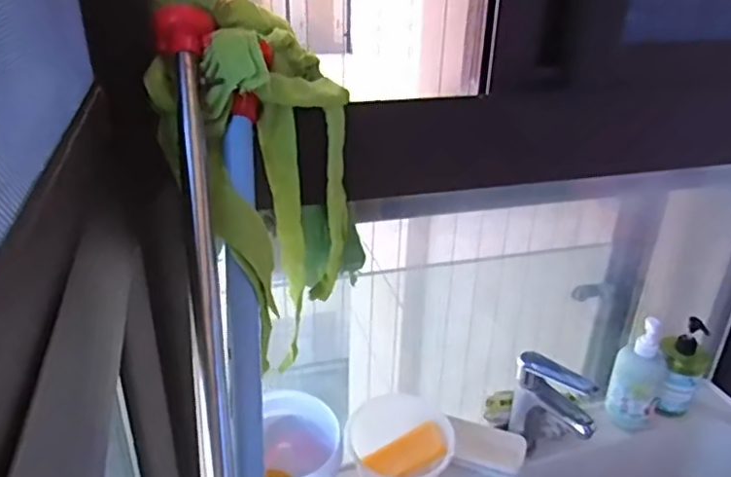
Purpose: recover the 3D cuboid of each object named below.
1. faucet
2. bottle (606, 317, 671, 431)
[{"bbox_3d":[0.267,0.246,0.840,0.039,0.133,0.125,-19,34,-35],"label":"faucet"},{"bbox_3d":[0.433,0.208,0.924,0.072,0.187,0.057,18,31,29],"label":"bottle"}]

